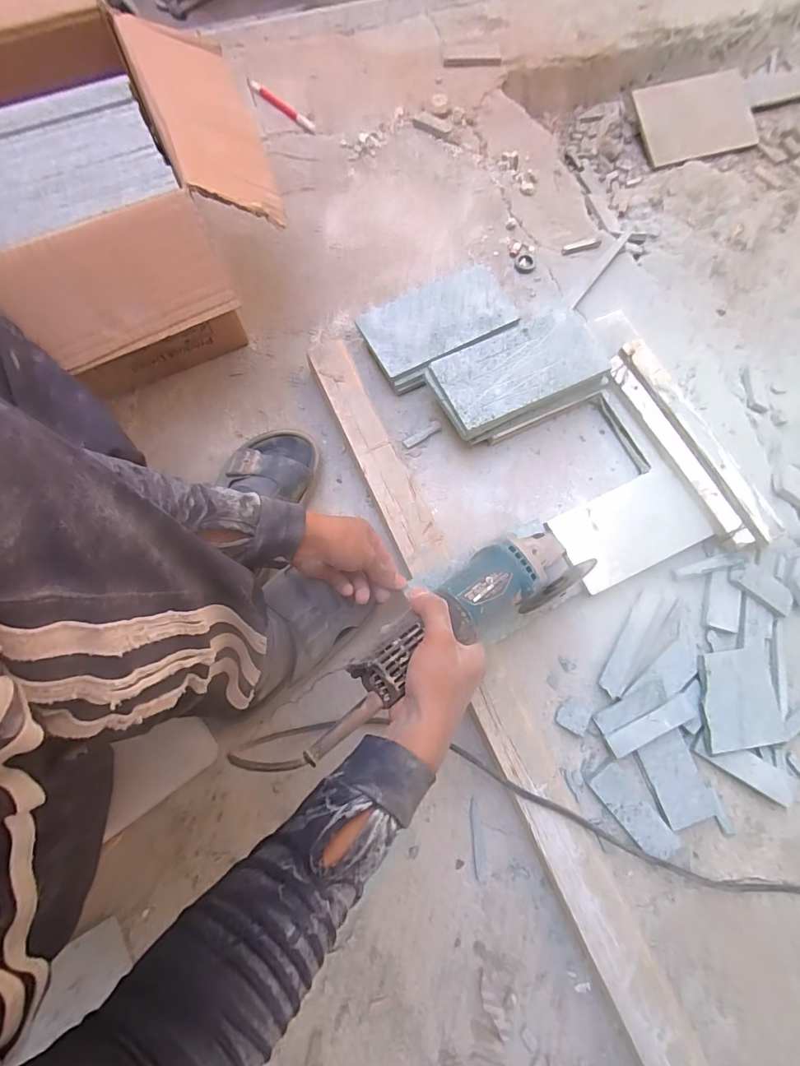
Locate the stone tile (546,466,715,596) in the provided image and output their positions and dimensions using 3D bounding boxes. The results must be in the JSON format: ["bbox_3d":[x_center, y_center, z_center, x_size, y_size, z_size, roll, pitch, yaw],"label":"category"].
[{"bbox_3d":[0.274,-0.004,0.562,0.164,0.008,0.100,-27,76,-5],"label":"stone tile"}]

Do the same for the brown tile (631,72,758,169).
[{"bbox_3d":[0.554,-0.778,0.884,0.262,0.015,0.157,-19,89,-14],"label":"brown tile"}]

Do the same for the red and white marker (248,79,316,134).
[{"bbox_3d":[-0.197,-0.705,0.776,0.153,0.011,0.018,42,77,10],"label":"red and white marker"}]

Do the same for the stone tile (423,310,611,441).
[{"bbox_3d":[0.144,-0.202,0.578,0.209,0.016,0.106,-25,76,-8],"label":"stone tile"}]

